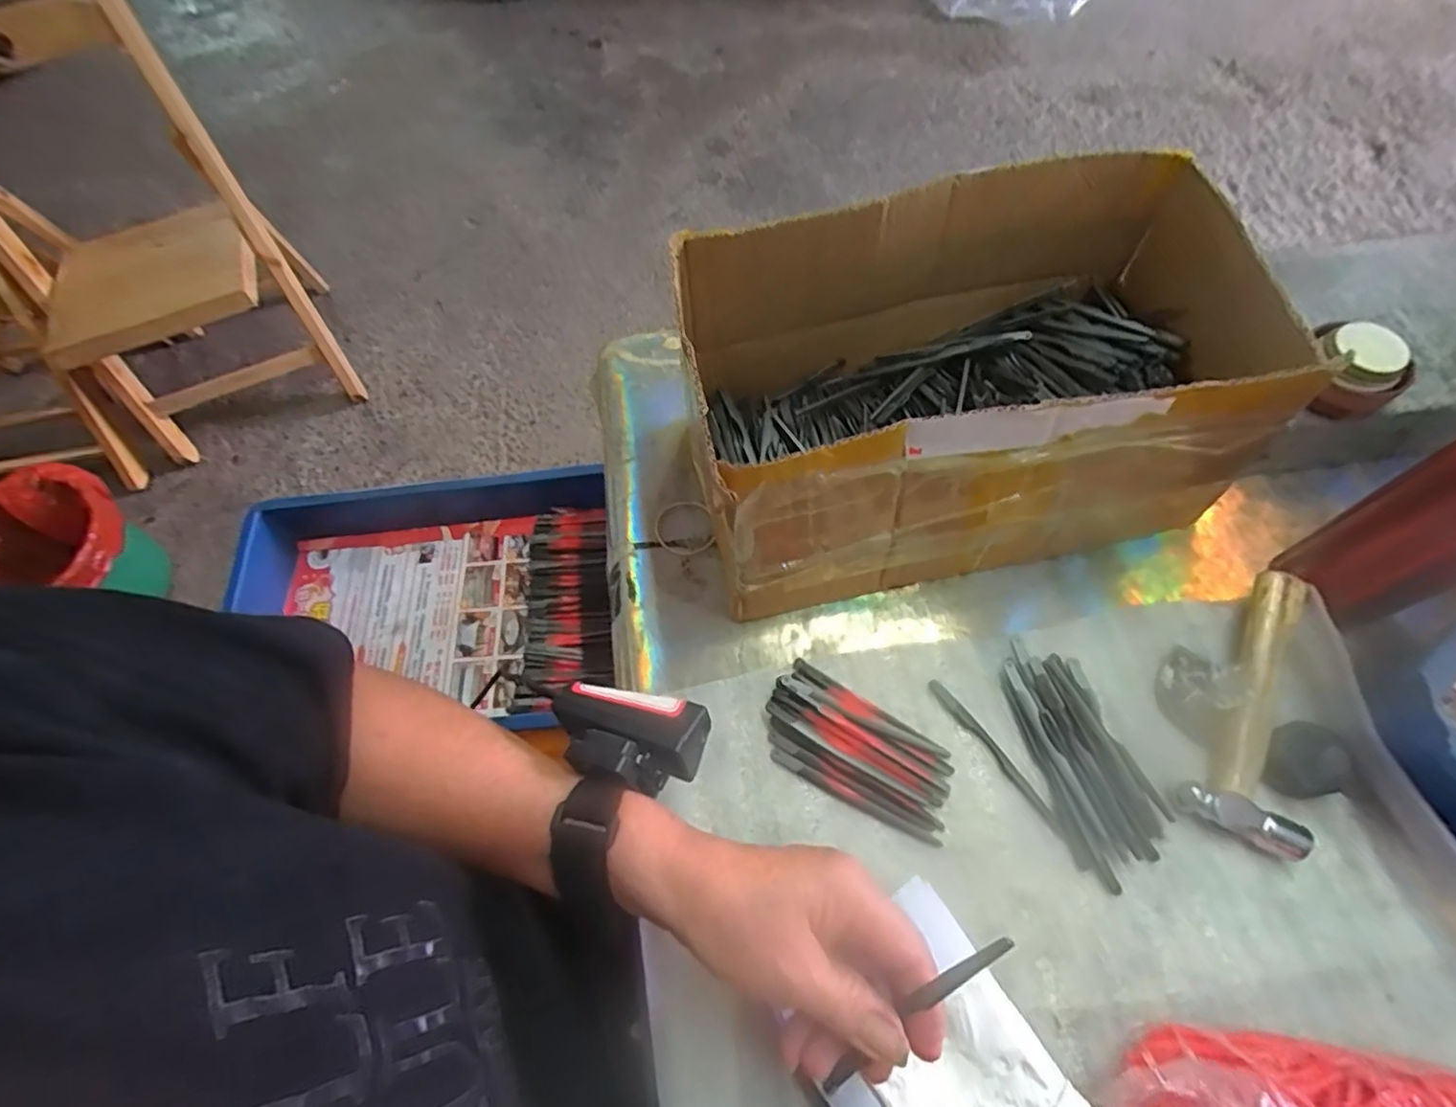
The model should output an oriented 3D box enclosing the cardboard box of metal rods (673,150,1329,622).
[{"bbox_3d":[0.137,-0.103,0.405,0.313,0.138,0.190,-12,64,-2],"label":"cardboard box of metal rods"}]

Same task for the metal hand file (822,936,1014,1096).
[{"bbox_3d":[0.070,0.177,0.251,0.007,0.007,0.103,44,108,21],"label":"metal hand file"}]

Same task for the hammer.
[{"bbox_3d":[0.311,0.089,0.373,0.061,0.033,0.152,29,69,16],"label":"hammer"}]

